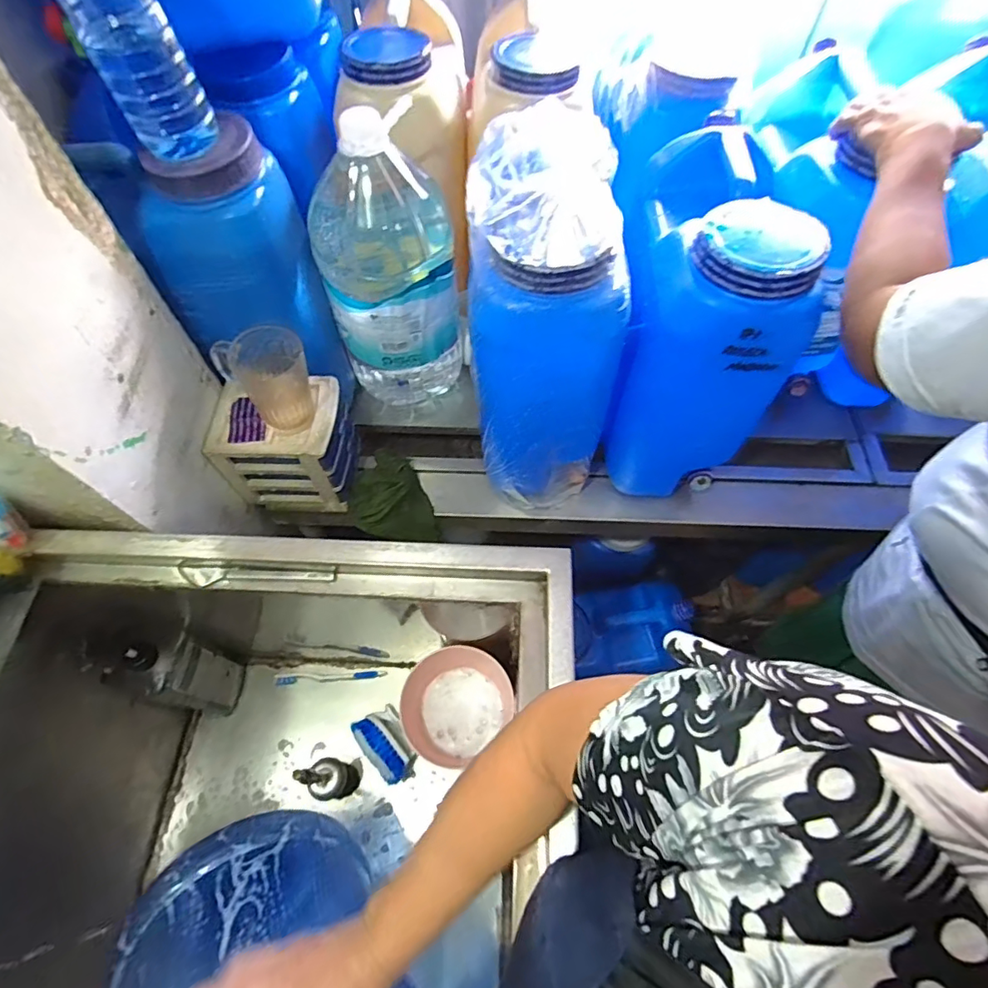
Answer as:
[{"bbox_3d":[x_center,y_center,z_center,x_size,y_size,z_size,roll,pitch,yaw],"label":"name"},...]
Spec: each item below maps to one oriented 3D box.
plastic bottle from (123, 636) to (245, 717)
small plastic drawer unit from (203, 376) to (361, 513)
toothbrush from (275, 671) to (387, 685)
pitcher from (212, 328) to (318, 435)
[{"bbox_3d":[-0.438,0.264,0.769,0.052,0.248,0.088,16,63,8],"label":"plastic bottle"},{"bbox_3d":[-0.307,-0.066,0.811,0.174,0.164,0.135,-3,62,-2],"label":"small plastic drawer unit"},{"bbox_3d":[-0.271,0.304,0.884,0.177,0.020,0.017,-2,62,-2],"label":"toothbrush"},{"bbox_3d":[-0.290,-0.149,0.703,0.095,0.113,0.092,0,62,0],"label":"pitcher"}]

